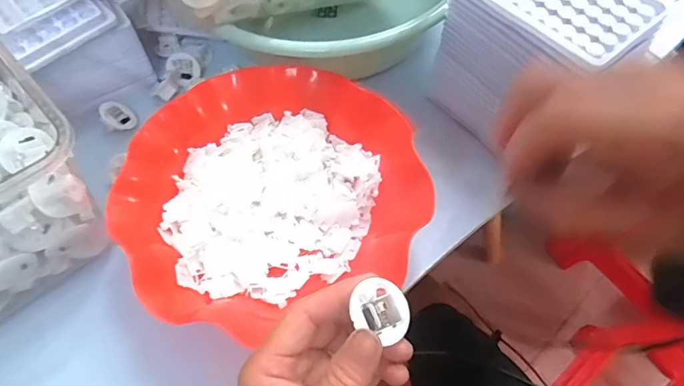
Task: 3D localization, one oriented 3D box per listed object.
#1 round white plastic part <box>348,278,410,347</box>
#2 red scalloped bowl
[{"bbox_3d":[0.020,0.058,0.234,0.030,0.008,0.030,11,61,-21],"label":"round white plastic part"},{"bbox_3d":[-0.055,-0.003,0.369,0.231,0.057,0.198,-25,65,-13],"label":"red scalloped bowl"}]

